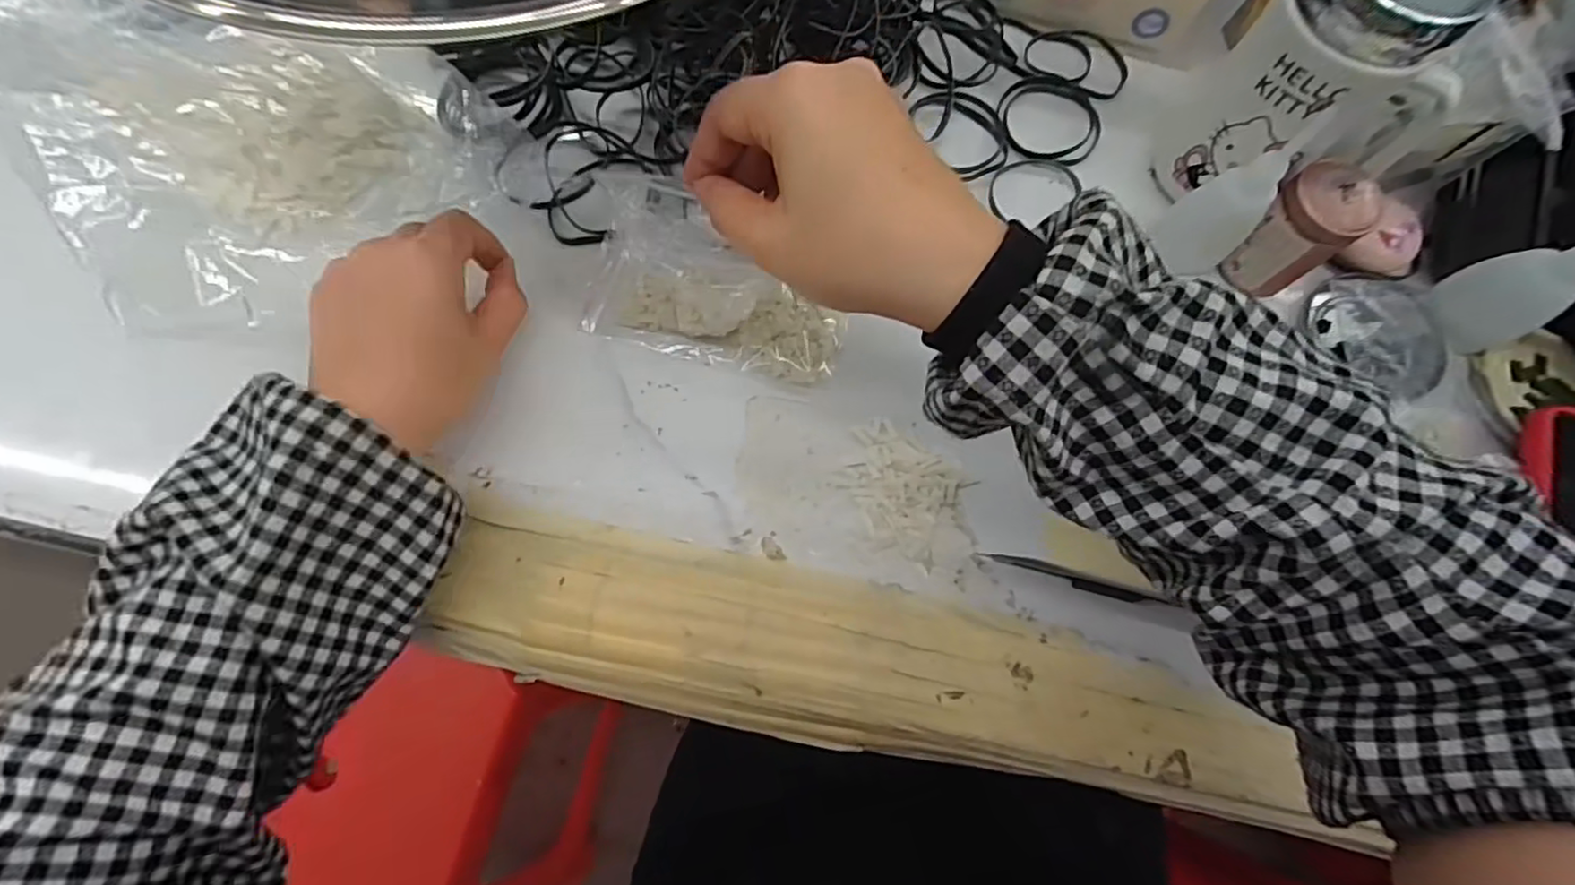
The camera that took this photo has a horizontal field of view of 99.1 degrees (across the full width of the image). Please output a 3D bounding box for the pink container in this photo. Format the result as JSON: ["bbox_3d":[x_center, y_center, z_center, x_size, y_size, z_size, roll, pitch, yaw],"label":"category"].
[{"bbox_3d":[0.285,-0.121,0.373,0.056,0.065,0.045,-42,78,-13],"label":"pink container"}]

